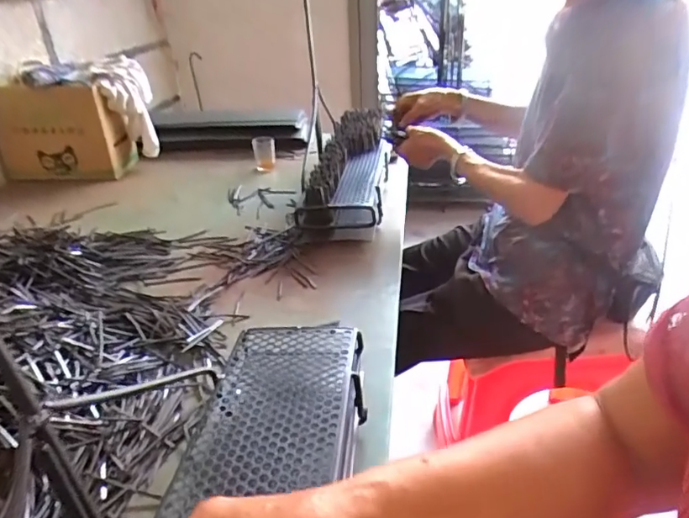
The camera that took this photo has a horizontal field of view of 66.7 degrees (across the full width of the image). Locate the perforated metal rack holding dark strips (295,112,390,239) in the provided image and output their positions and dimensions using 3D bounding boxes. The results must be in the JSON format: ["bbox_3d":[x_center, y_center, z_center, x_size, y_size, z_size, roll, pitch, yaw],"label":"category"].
[{"bbox_3d":[0.008,-0.190,1.135,0.160,0.123,0.481,2,30,8],"label":"perforated metal rack holding dark strips"}]

